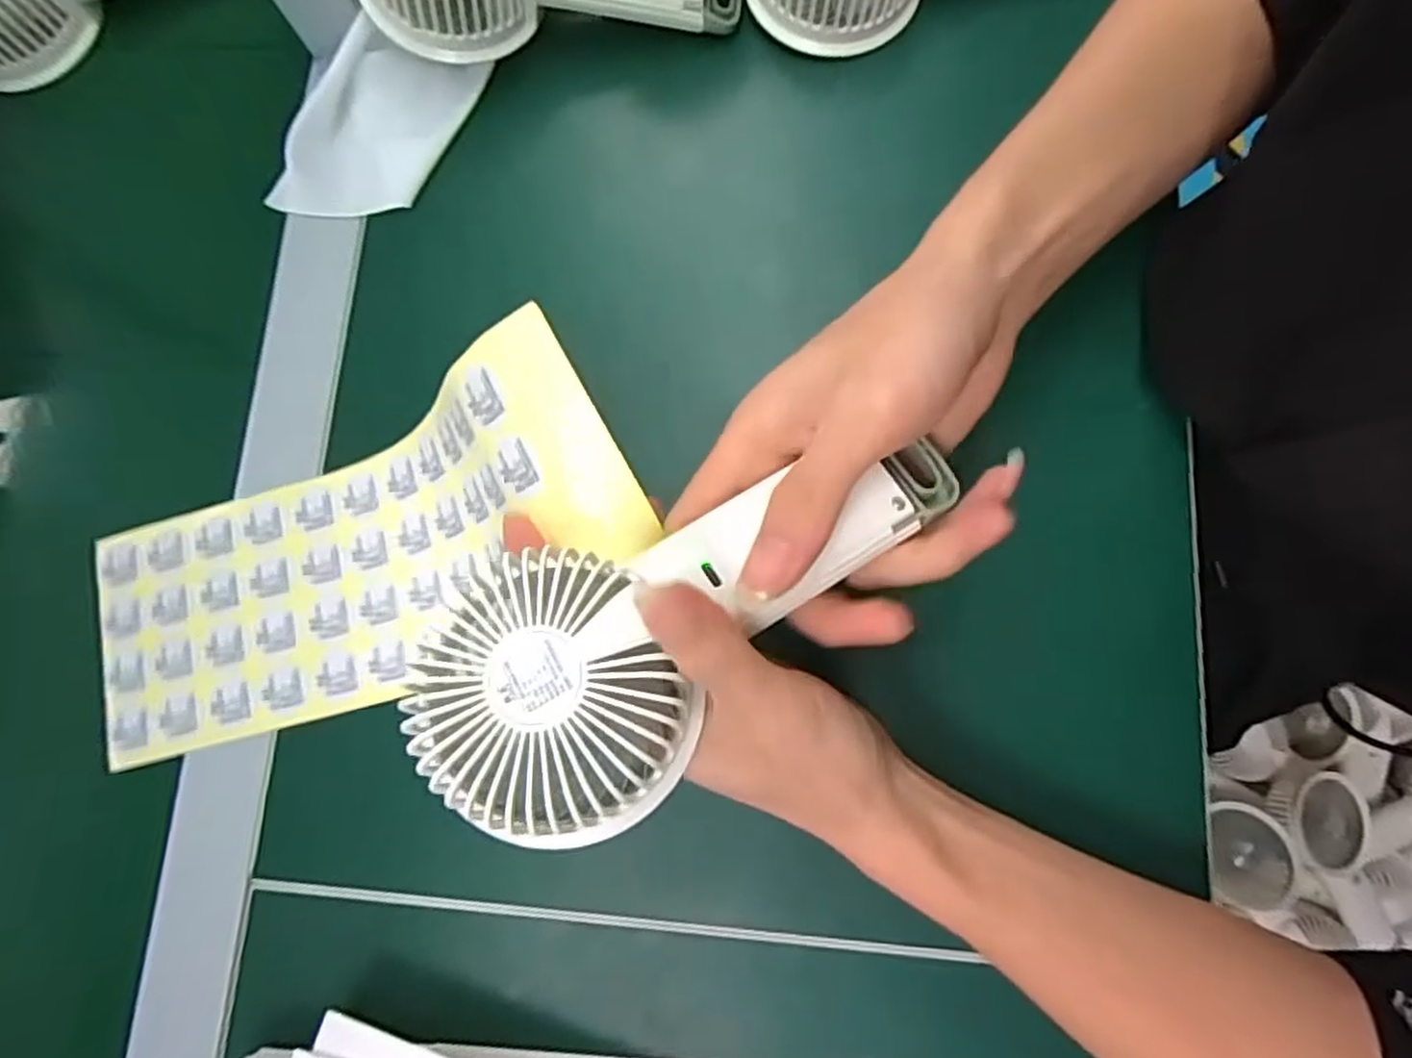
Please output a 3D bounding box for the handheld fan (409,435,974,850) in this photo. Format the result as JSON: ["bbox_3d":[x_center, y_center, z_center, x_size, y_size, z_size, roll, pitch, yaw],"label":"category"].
[{"bbox_3d":[-0.001,0.023,0.224,0.177,0.031,0.080,-28,78,-14],"label":"handheld fan"}]

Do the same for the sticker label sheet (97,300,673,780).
[{"bbox_3d":[-0.150,0.013,0.305,0.276,0.055,0.106,-23,77,24],"label":"sticker label sheet"}]

